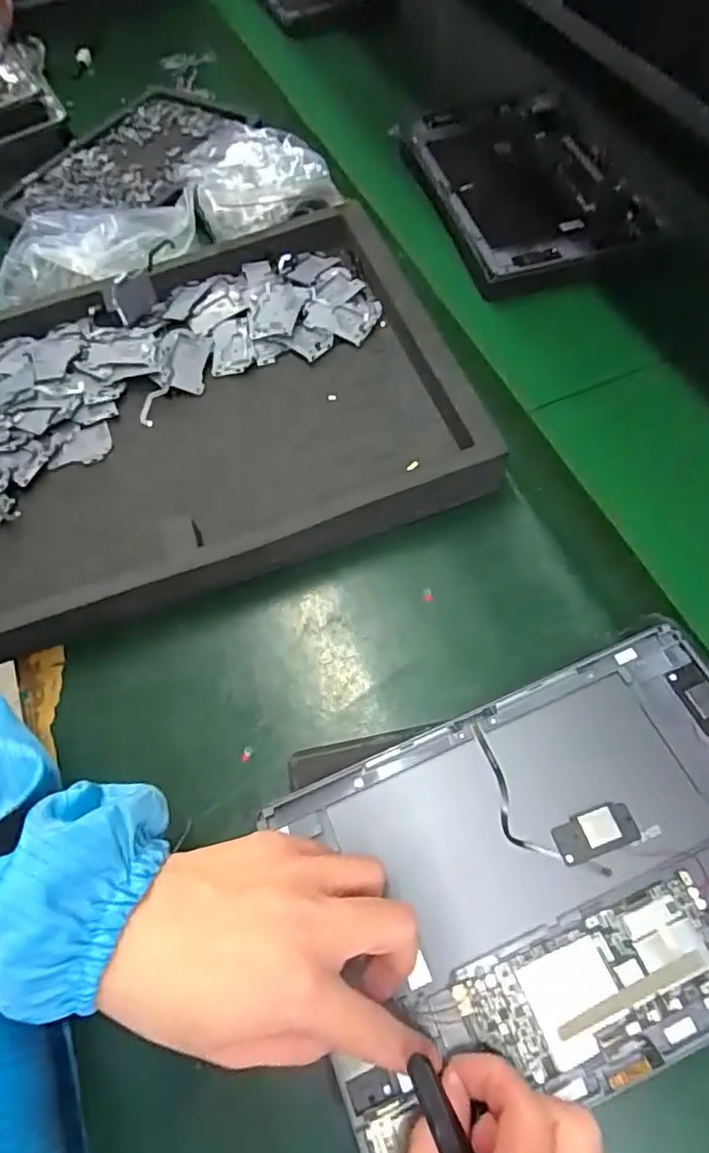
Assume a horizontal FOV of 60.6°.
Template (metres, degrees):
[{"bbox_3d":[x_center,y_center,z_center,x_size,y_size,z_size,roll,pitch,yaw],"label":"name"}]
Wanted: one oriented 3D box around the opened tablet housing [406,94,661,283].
[{"bbox_3d":[0.163,-0.372,0.581,0.175,0.034,0.260,-13,62,-5],"label":"opened tablet housing"}]

